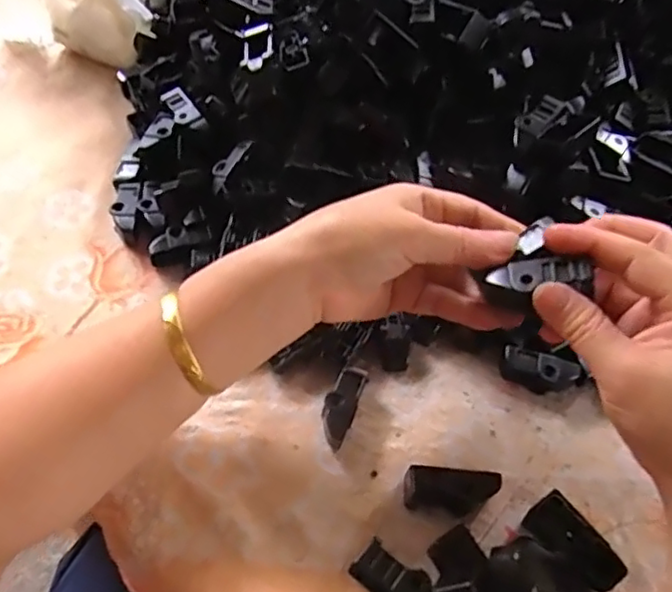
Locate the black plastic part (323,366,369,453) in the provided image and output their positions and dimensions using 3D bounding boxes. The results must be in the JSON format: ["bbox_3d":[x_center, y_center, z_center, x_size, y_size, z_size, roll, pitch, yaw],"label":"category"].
[{"bbox_3d":[0.004,0.062,0.347,0.017,0.015,0.046,18,70,8],"label":"black plastic part"}]

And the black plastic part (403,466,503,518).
[{"bbox_3d":[0.061,0.103,0.324,0.049,0.019,0.018,7,54,-1],"label":"black plastic part"}]

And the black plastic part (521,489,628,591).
[{"bbox_3d":[0.122,0.125,0.311,0.025,0.013,0.048,-36,65,-26],"label":"black plastic part"}]

